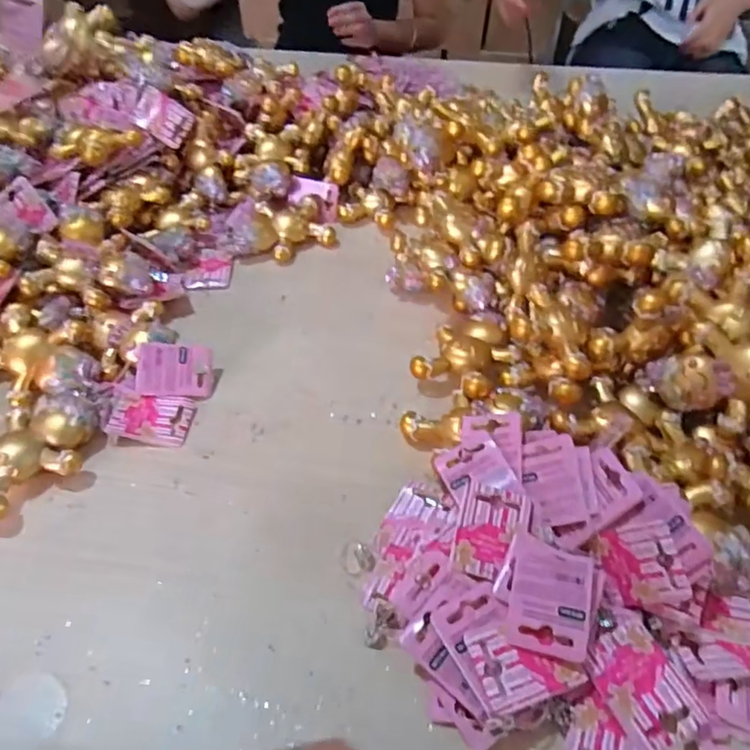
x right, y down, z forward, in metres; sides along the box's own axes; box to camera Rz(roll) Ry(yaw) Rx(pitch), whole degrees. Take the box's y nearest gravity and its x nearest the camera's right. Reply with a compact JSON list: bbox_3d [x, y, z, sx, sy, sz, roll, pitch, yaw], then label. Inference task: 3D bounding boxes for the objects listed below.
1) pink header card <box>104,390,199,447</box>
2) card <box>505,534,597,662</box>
[{"bbox_3d":[-0.183,0.035,0.486,0.067,0.007,0.044,10,54,-4],"label":"pink header card"},{"bbox_3d":[0.105,0.130,0.356,0.045,0.015,0.066,12,51,10],"label":"card"}]

